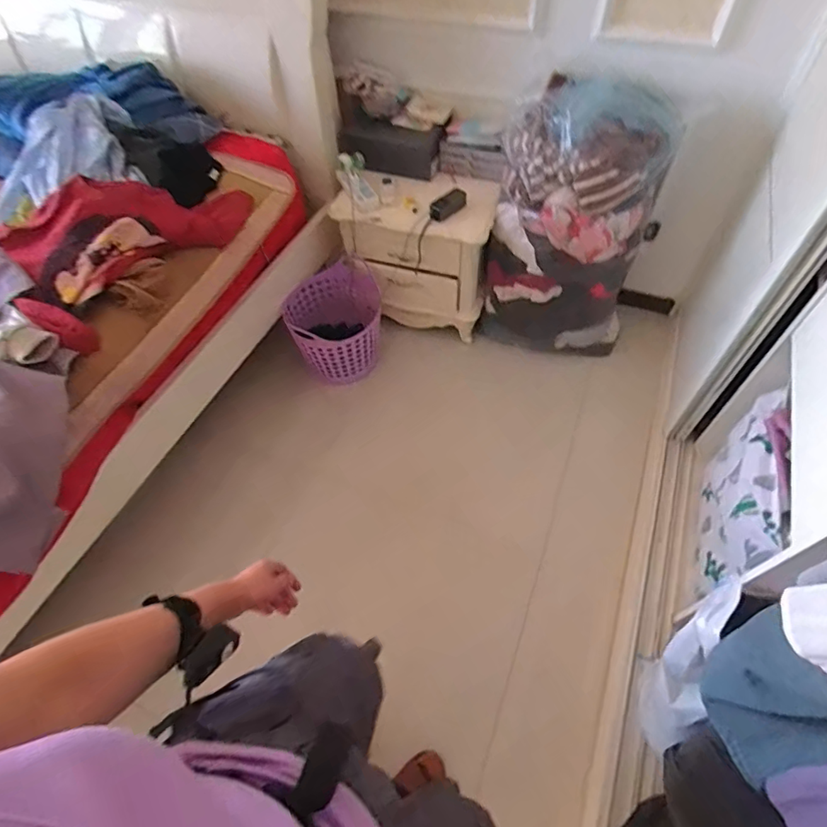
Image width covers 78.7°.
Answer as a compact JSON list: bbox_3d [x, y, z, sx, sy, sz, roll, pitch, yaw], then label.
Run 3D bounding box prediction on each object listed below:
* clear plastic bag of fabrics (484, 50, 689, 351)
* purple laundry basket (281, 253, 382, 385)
[{"bbox_3d":[0.526,-0.630,1.692,0.526,0.791,0.425,17,59,13],"label":"clear plastic bag of fabrics"},{"bbox_3d":[-0.271,-0.314,1.830,0.329,0.319,0.307,-20,58,-11],"label":"purple laundry basket"}]

